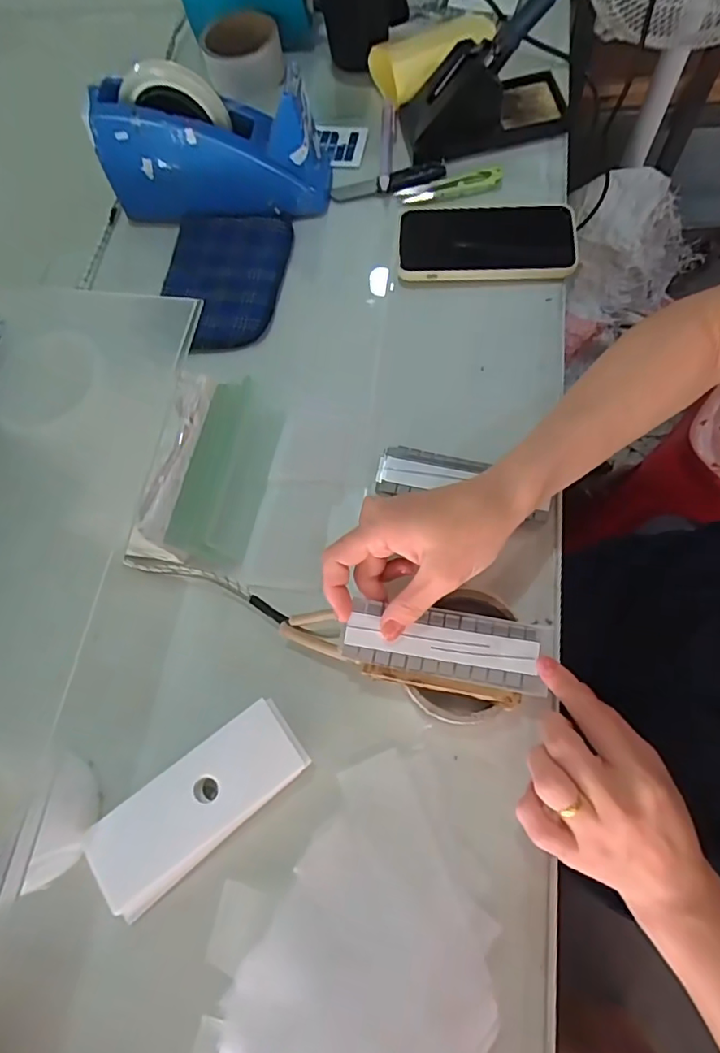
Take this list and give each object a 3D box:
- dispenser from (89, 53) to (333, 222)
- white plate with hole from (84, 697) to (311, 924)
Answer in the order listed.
[{"bbox_3d":[-0.139,-0.359,0.504,0.204,0.103,0.065,4,70,3],"label":"dispenser"},{"bbox_3d":[-0.107,0.182,0.354,0.148,0.017,0.058,-37,73,-11],"label":"white plate with hole"}]

